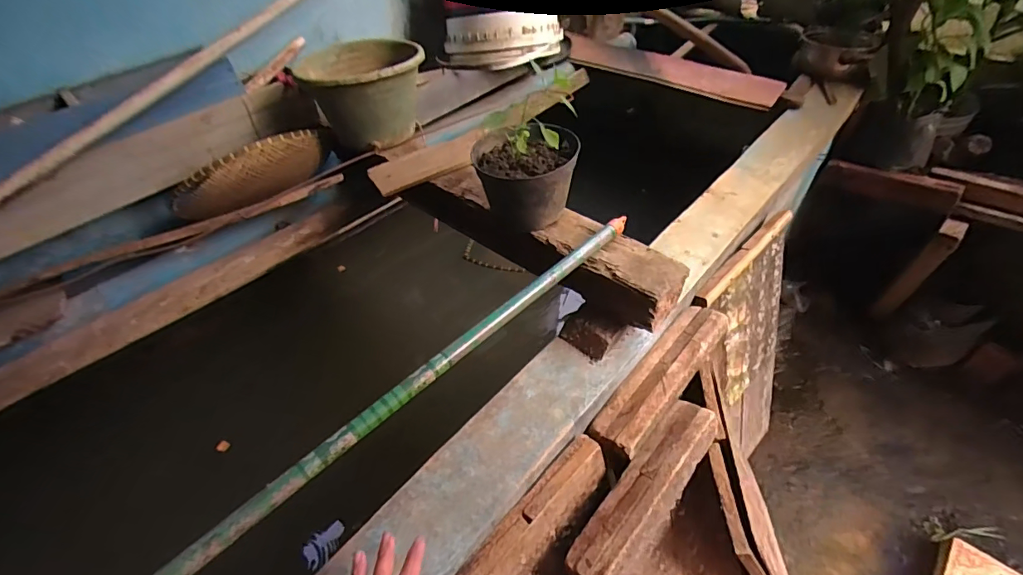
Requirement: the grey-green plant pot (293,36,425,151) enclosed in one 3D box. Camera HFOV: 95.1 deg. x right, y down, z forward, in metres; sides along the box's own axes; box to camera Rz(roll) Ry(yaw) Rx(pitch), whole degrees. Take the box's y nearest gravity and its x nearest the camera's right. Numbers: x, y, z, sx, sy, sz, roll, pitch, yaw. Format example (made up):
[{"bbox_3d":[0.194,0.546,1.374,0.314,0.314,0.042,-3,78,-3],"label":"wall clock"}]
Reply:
[{"bbox_3d":[-0.291,-0.401,0.967,0.225,0.144,0.241,-4,45,4],"label":"grey-green plant pot"}]

